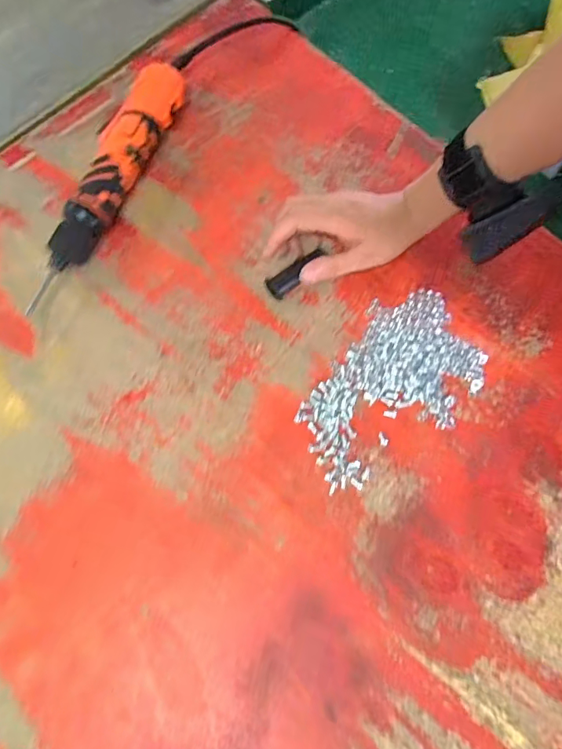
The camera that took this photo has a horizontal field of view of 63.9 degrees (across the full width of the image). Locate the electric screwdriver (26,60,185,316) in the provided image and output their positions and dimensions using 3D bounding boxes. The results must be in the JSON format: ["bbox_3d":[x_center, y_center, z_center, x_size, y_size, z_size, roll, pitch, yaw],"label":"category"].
[{"bbox_3d":[-0.160,-0.197,0.437,0.041,0.043,0.250,24,76,6],"label":"electric screwdriver"}]

